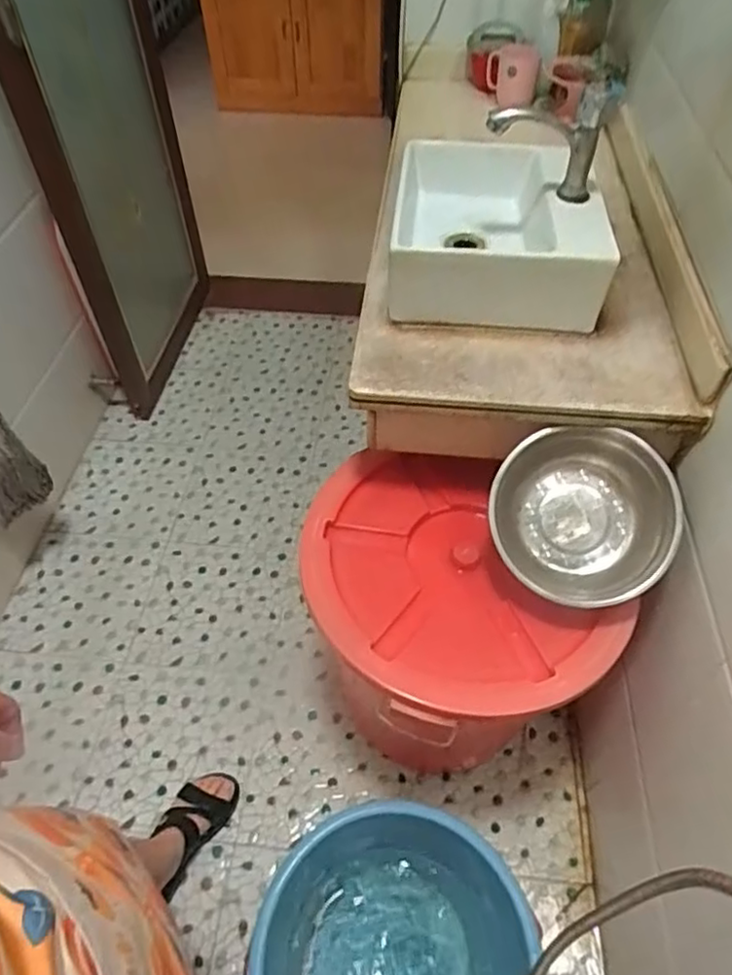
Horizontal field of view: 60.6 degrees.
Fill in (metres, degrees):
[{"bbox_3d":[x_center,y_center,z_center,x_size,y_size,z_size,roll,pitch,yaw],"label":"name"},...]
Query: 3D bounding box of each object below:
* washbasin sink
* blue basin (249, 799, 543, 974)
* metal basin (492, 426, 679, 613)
[{"bbox_3d":[0.188,-0.389,0.929,0.274,0.126,0.353,5,51,4],"label":"washbasin sink"},{"bbox_3d":[0.038,0.647,0.853,0.336,0.308,0.324,0,52,0],"label":"blue basin"},{"bbox_3d":[0.285,0.033,0.832,0.226,0.085,0.241,-1,83,11],"label":"metal basin"}]

